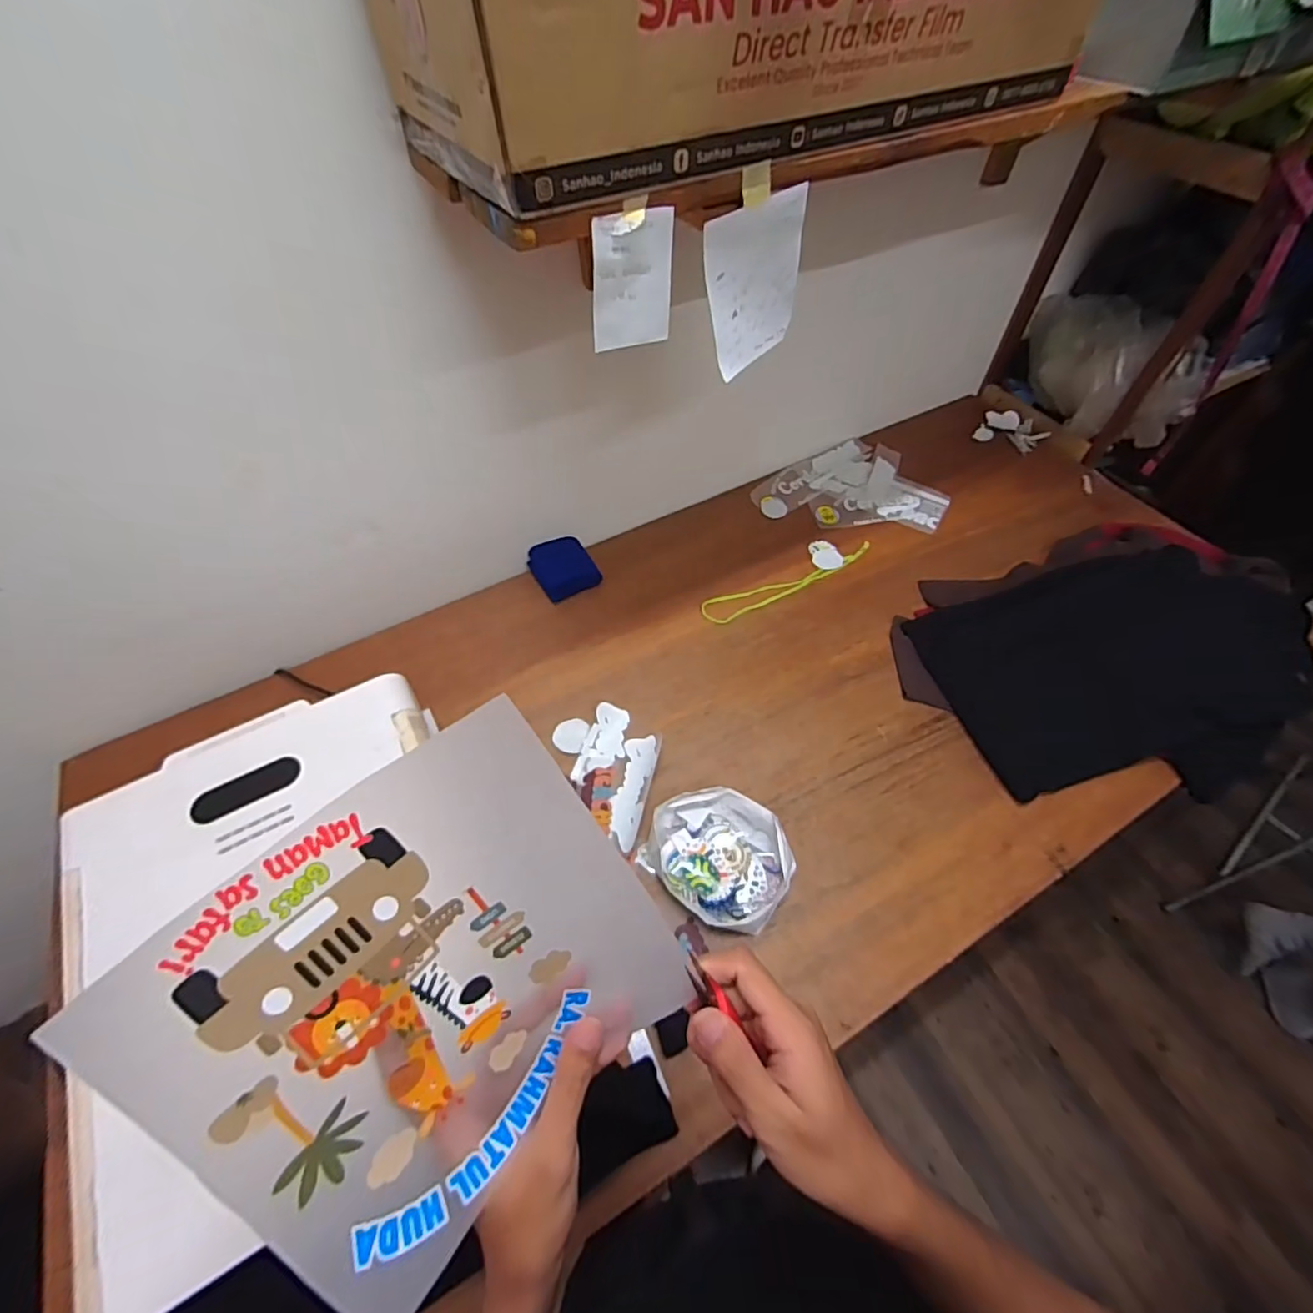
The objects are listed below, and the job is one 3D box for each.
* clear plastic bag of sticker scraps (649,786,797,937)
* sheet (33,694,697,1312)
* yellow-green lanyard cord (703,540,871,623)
[{"bbox_3d":[0.087,0.274,0.805,0.191,0.043,0.165,29,62,19],"label":"clear plastic bag of sticker scraps"},{"bbox_3d":[-0.100,0.158,0.278,0.207,0.019,0.196,-38,105,-26],"label":"sheet"},{"bbox_3d":[0.258,-0.146,1.107,0.376,0.010,0.055,-23,59,-14],"label":"yellow-green lanyard cord"}]

